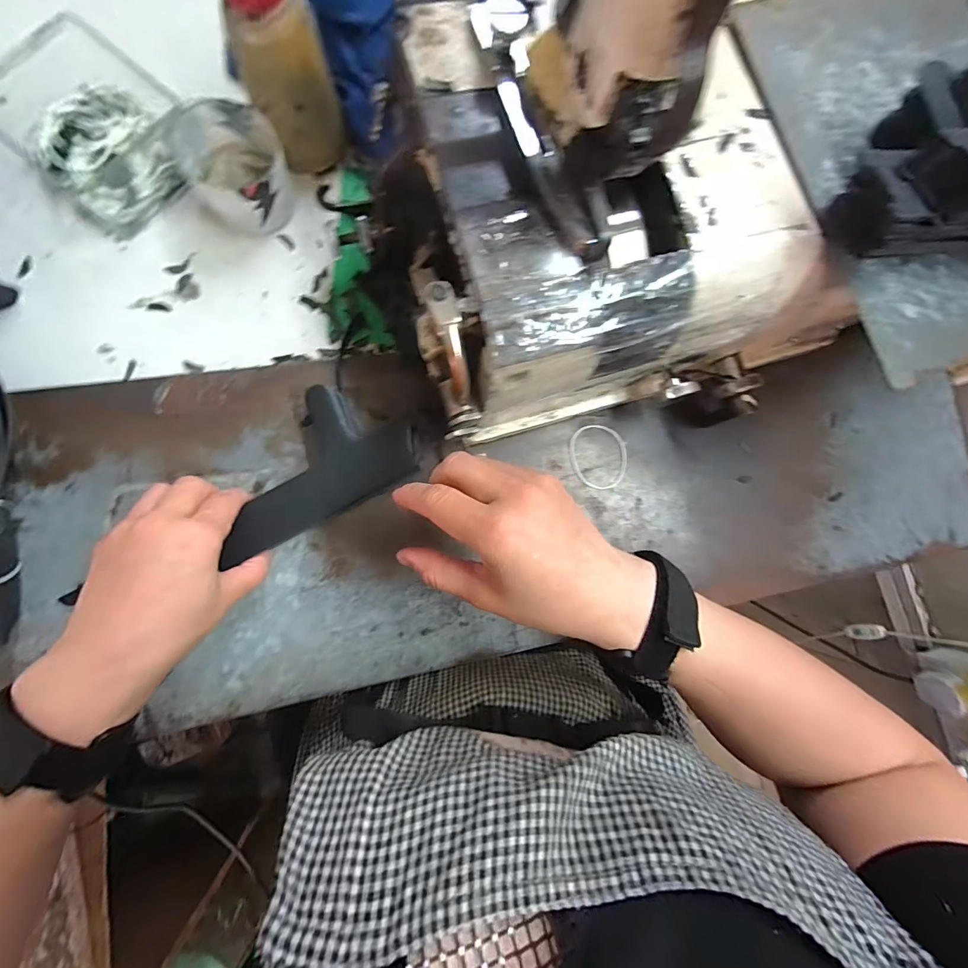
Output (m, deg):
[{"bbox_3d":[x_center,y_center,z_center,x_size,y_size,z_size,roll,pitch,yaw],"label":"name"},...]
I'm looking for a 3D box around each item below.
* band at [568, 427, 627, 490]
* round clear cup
[{"bbox_3d":[0.097,-0.023,0.375,0.050,0.004,0.054,1,84,-7],"label":"band"},{"bbox_3d":[-0.185,-0.236,0.336,0.070,0.048,0.072,1,84,-7],"label":"round clear cup"}]

